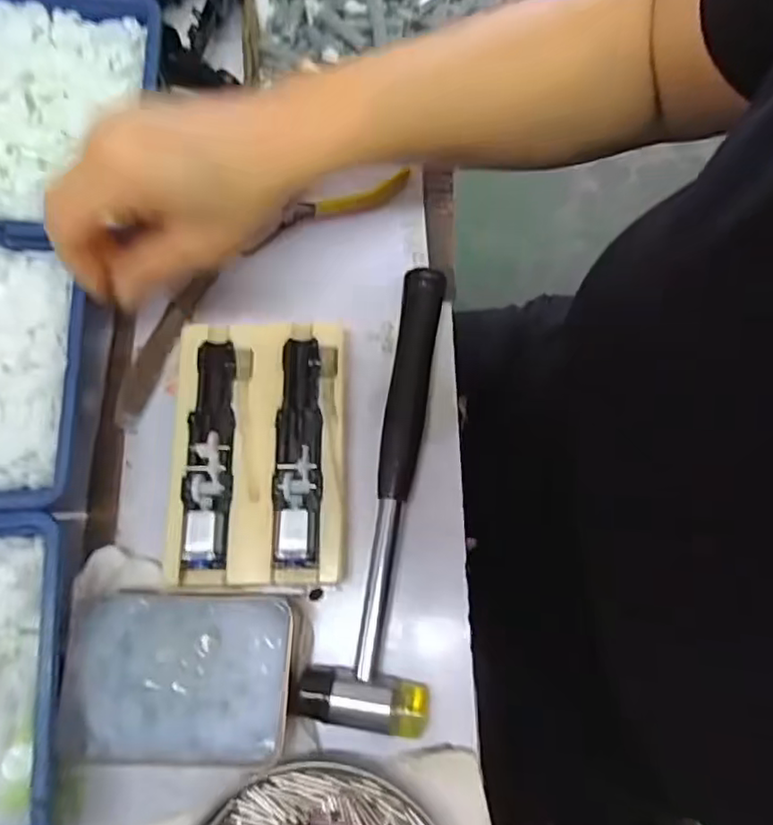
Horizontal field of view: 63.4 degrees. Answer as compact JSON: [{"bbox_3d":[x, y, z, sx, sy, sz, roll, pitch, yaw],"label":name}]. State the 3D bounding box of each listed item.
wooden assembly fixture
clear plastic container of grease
[{"bbox_3d":[-0.066,0.018,0.326,0.087,0.027,0.135,-1,75,2],"label":"wooden assembly fixture"},{"bbox_3d":[-0.097,0.125,0.299,0.102,0.029,0.072,1,75,2],"label":"clear plastic container of grease"}]

